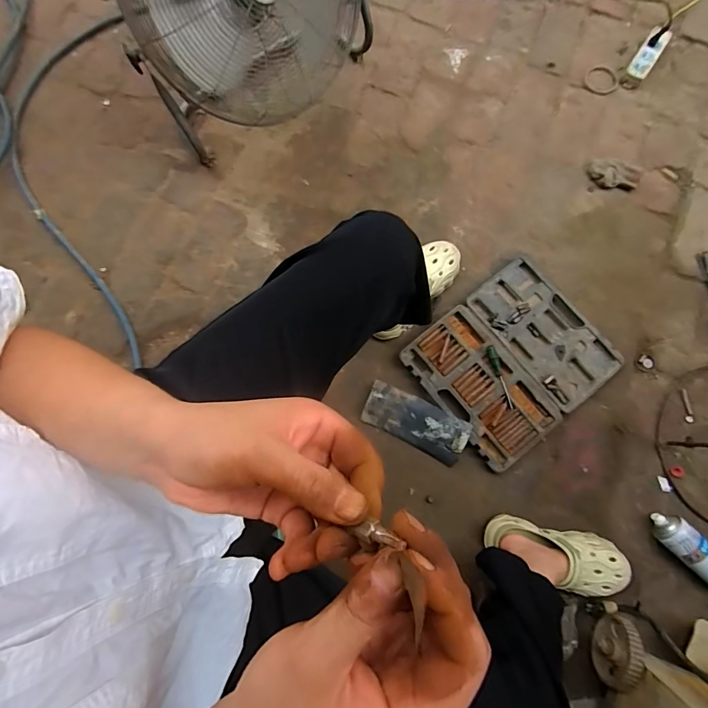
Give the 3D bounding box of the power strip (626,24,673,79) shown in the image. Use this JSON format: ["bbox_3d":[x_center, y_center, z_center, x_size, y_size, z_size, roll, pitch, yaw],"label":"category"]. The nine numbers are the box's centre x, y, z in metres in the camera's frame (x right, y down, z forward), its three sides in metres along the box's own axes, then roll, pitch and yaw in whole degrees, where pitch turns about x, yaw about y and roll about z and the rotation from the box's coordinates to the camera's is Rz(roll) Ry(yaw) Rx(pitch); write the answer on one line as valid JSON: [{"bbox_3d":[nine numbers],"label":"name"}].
[{"bbox_3d":[0.779,-0.794,1.090,0.054,0.026,0.152,33,92,8],"label":"power strip"}]

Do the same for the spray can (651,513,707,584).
[{"bbox_3d":[0.688,0.402,0.839,0.183,0.061,0.066,43,81,10],"label":"spray can"}]

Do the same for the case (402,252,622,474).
[{"bbox_3d":[0.352,0.015,0.938,0.375,0.032,0.336,-38,79,-8],"label":"case"}]

